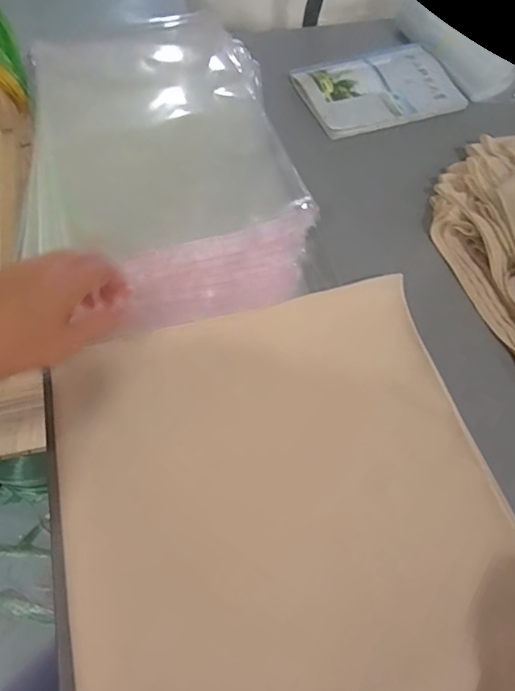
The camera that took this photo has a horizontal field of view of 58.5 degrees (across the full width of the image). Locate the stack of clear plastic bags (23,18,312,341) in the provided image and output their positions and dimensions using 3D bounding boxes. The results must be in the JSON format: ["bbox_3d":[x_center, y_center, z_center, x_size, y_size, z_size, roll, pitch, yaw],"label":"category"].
[{"bbox_3d":[-0.122,-0.245,0.571,0.299,0.032,0.517,-11,62,-9],"label":"stack of clear plastic bags"}]

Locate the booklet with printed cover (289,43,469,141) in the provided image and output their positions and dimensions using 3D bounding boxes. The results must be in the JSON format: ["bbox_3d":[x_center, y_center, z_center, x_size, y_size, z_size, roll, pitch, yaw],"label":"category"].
[{"bbox_3d":[0.163,-0.357,0.637,0.212,0.010,0.151,-20,69,-12],"label":"booklet with printed cover"}]

